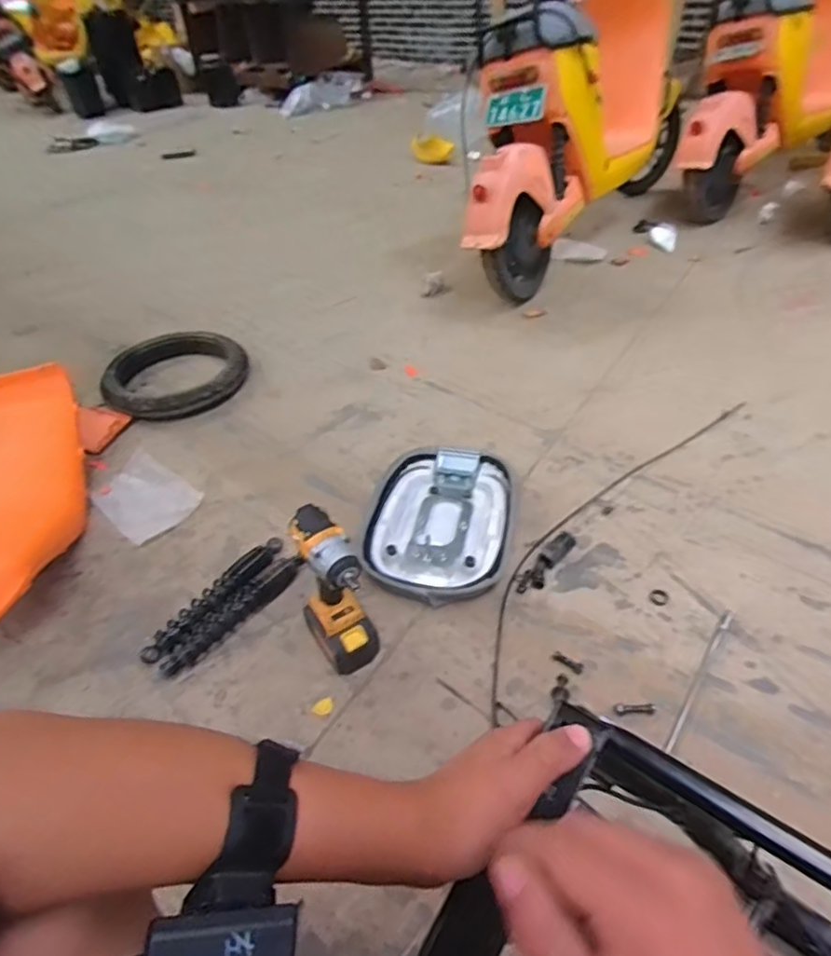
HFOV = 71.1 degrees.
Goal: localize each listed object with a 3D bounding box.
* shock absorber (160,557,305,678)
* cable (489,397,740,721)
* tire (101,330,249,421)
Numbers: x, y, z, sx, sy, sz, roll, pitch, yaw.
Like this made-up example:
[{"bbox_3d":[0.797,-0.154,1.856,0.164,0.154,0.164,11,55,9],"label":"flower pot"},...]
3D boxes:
[{"bbox_3d":[-0.298,0.225,0.973,0.041,0.048,0.277,26,52,29],"label":"shock absorber"},{"bbox_3d":[0.383,0.063,1.127,0.140,0.011,0.976,29,53,31],"label":"cable"},{"bbox_3d":[-0.609,-0.269,1.502,0.349,0.086,0.330,-19,44,-18],"label":"tire"}]

